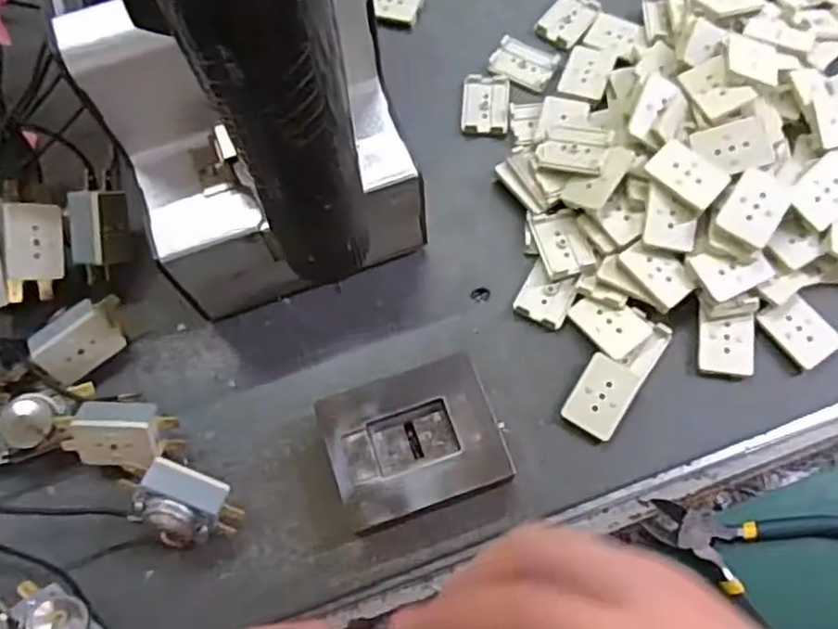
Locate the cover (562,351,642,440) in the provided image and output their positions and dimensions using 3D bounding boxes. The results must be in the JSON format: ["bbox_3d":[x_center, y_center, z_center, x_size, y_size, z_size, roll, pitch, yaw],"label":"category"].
[{"bbox_3d":[0.092,0.041,0.363,0.028,0.006,0.038,30,74,11],"label":"cover"}]

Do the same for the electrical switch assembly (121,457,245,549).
[{"bbox_3d":[-0.110,0.090,0.337,0.049,0.027,0.032,20,72,8],"label":"electrical switch assembly"}]

